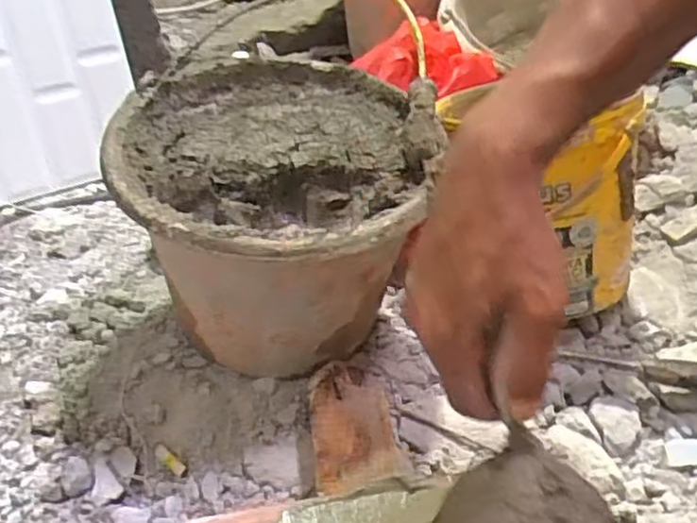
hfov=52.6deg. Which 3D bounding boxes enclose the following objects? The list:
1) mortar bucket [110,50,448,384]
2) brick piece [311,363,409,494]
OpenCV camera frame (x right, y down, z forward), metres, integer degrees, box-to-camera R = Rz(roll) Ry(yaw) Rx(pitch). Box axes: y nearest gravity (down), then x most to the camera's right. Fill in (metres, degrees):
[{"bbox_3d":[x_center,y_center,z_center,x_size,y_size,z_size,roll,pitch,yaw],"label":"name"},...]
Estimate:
[{"bbox_3d":[-0.048,-0.041,0.618,0.241,0.207,0.276,1,41,9],"label":"mortar bucket"},{"bbox_3d":[0.005,0.134,0.540,0.064,0.054,0.136,-6,27,0],"label":"brick piece"}]

